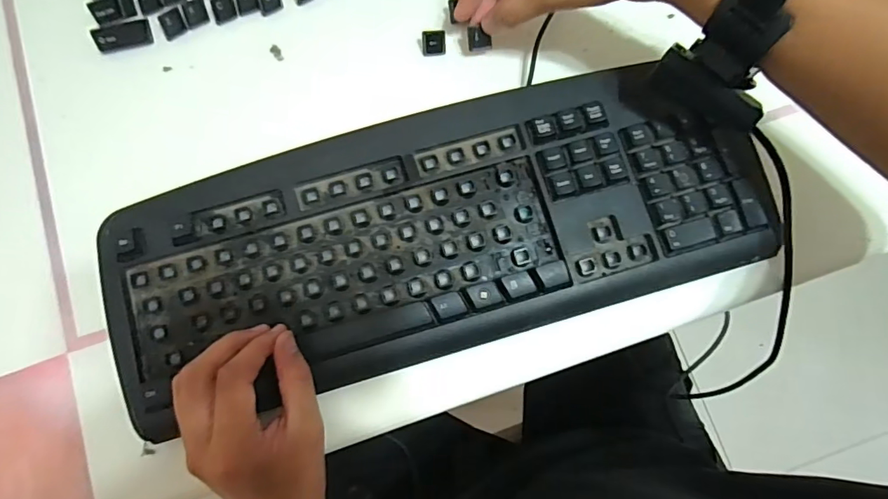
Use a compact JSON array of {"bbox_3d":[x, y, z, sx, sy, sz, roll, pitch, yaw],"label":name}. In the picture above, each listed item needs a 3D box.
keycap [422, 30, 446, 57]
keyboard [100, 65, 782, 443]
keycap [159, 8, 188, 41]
[{"bbox_3d":[-0.007,-0.160,0.378,0.019,0.015,0.015,-6,78,-1],"label":"keycap"},{"bbox_3d":[-0.002,-0.014,0.332,0.432,0.018,0.167,-12,78,-2],"label":"keyboard"},{"bbox_3d":[-0.209,-0.174,0.378,0.019,0.013,0.015,-27,79,-6],"label":"keycap"}]

